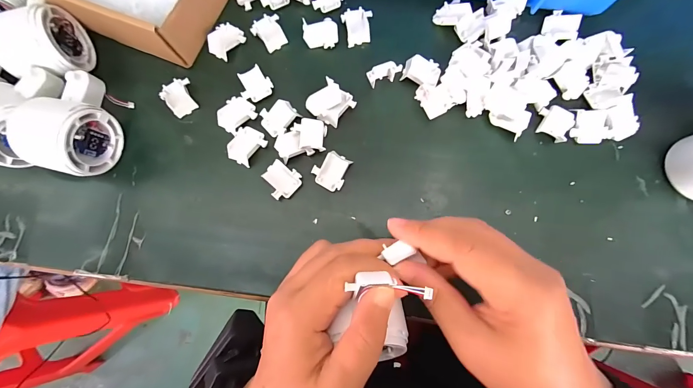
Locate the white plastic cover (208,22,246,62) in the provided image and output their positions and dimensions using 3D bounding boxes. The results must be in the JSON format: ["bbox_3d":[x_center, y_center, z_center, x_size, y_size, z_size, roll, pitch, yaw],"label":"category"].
[{"bbox_3d":[-0.117,-0.148,0.299,0.026,0.012,0.034,37,84,7],"label":"white plastic cover"}]

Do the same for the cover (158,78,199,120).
[{"bbox_3d":[-0.158,-0.091,0.289,0.027,0.012,0.034,-23,81,-2],"label":"cover"}]

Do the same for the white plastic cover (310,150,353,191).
[{"bbox_3d":[-0.013,-0.021,0.273,0.029,0.009,0.033,26,82,6],"label":"white plastic cover"}]

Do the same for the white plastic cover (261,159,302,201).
[{"bbox_3d":[-0.057,-0.013,0.271,0.032,0.012,0.029,43,84,8],"label":"white plastic cover"}]

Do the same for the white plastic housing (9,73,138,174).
[{"bbox_3d":[-0.235,-0.061,0.259,0.058,0.059,0.084,9,81,3],"label":"white plastic housing"}]

